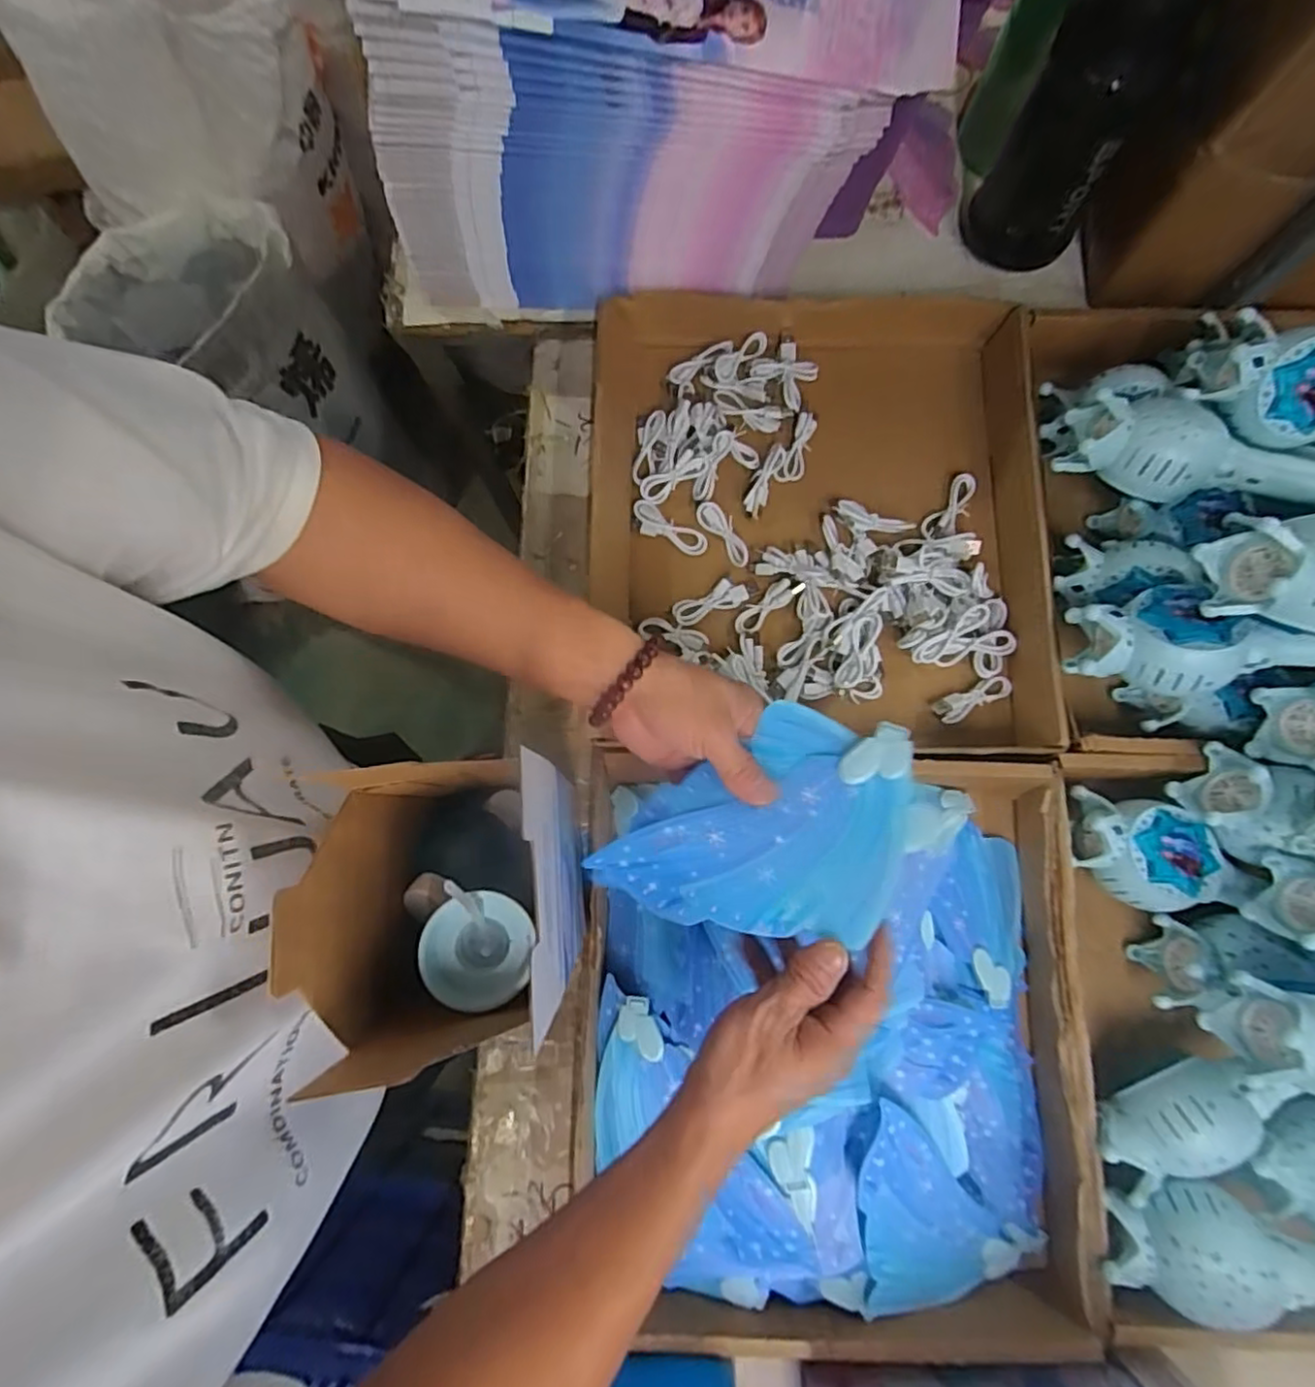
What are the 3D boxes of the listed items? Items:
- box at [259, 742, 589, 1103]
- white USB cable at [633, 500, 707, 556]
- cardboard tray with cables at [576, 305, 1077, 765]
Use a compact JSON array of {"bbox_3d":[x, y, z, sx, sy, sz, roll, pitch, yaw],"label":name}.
[{"bbox_3d":[-0.087,0.093,0.305,0.089,0.172,0.098,-7,79,0],"label":"box"},{"bbox_3d":[0.009,-0.144,0.571,0.071,0.008,0.028,29,81,6],"label":"white USB cable"},{"bbox_3d":[0.137,-0.149,0.560,0.379,0.054,0.399,2,79,1],"label":"cardboard tray with cables"}]

